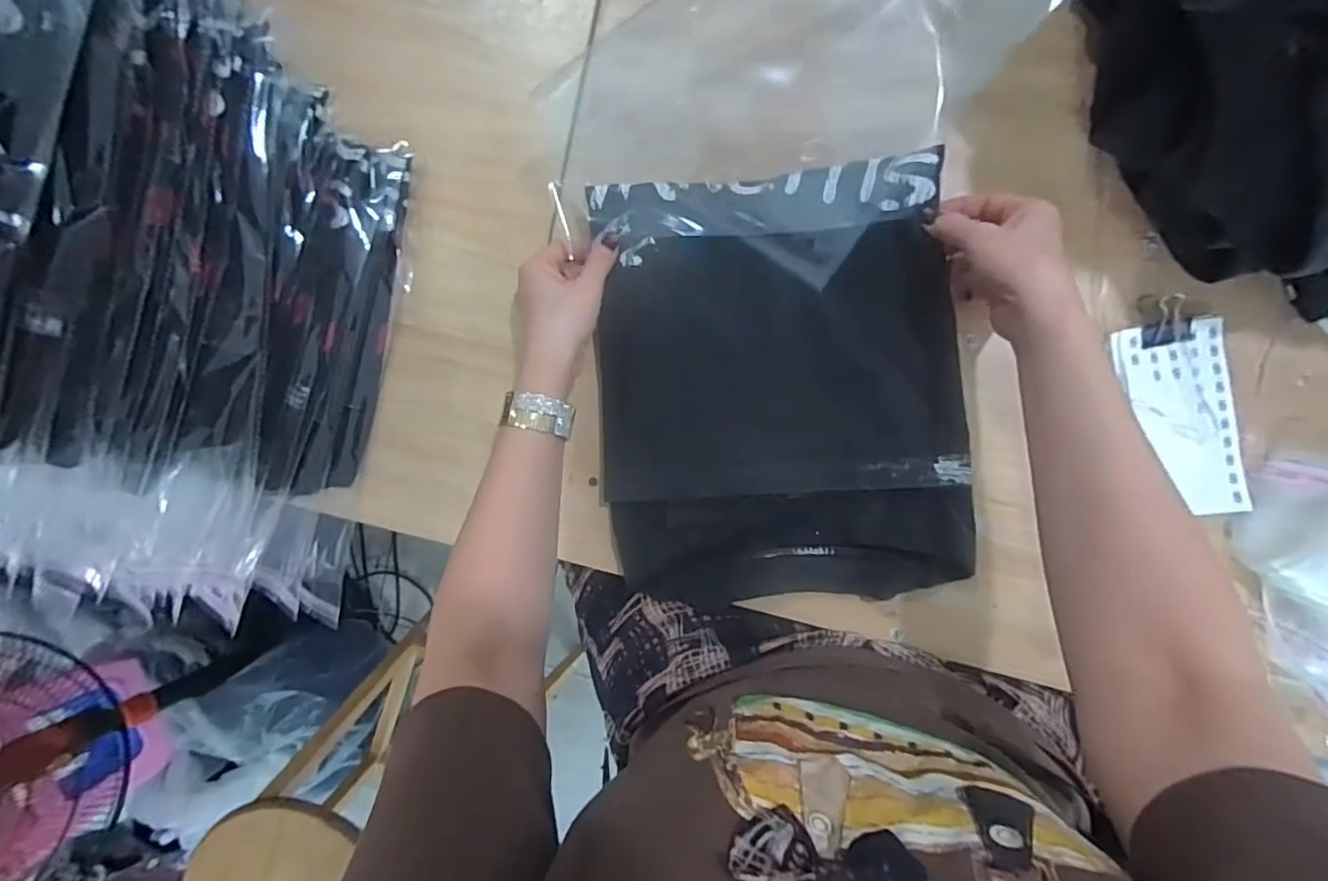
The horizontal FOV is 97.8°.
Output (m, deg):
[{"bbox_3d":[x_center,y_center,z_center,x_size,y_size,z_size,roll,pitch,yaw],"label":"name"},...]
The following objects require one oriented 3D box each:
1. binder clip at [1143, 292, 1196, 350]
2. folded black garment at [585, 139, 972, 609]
[{"bbox_3d":[0.370,-0.088,0.422,0.035,0.017,0.035,0,92,6],"label":"binder clip"},{"bbox_3d":[0.085,-0.039,0.446,0.269,0.032,0.326,-4,91,7],"label":"folded black garment"}]

